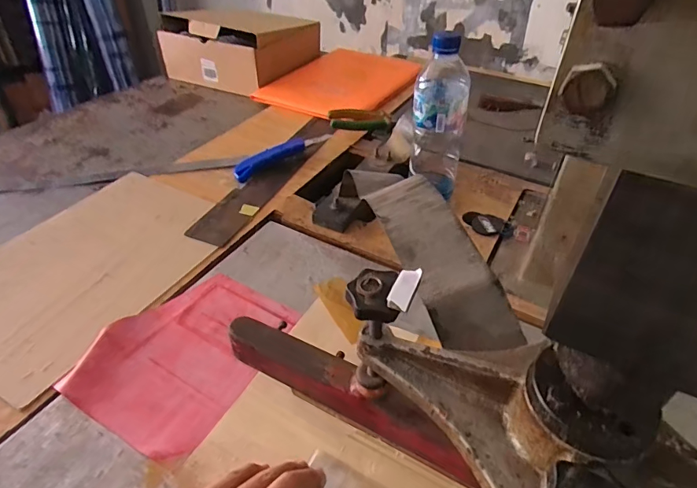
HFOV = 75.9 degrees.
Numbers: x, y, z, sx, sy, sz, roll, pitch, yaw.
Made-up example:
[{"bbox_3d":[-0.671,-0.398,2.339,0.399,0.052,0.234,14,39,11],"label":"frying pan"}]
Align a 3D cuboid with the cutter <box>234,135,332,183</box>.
[{"bbox_3d":[-0.098,-0.148,0.724,0.027,0.029,0.195,33,48,32],"label":"cutter"}]

